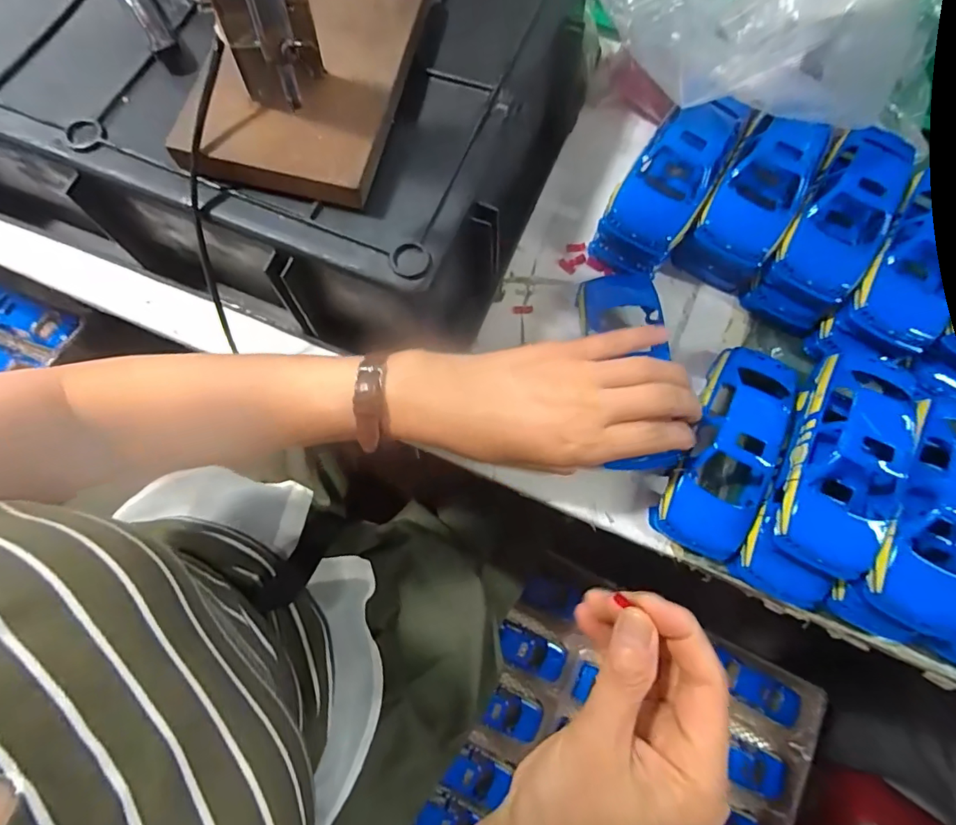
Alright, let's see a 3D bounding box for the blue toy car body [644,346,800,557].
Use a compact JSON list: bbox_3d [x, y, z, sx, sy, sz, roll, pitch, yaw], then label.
[{"bbox_3d":[0.155,0.022,0.300,0.055,0.038,0.128,25,76,5],"label":"blue toy car body"}]

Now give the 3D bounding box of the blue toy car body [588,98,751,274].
[{"bbox_3d":[0.125,-0.150,0.321,0.050,0.029,0.122,37,102,8],"label":"blue toy car body"}]

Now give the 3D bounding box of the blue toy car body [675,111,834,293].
[{"bbox_3d":[0.181,-0.138,0.323,0.053,0.037,0.106,31,104,7],"label":"blue toy car body"}]

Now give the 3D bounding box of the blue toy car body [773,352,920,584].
[{"bbox_3d":[0.209,0.029,0.283,0.056,0.027,0.123,24,76,5],"label":"blue toy car body"}]

